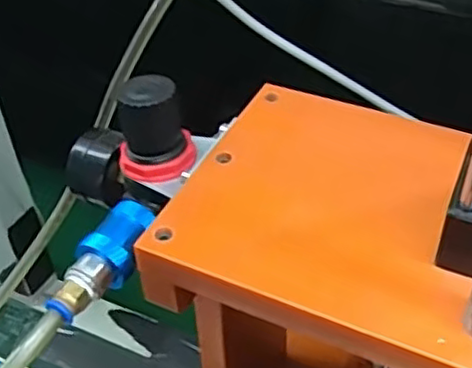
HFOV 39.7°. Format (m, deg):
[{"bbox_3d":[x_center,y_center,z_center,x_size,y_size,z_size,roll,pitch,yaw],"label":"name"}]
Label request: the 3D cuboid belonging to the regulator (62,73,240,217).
[{"bbox_3d":[-0.049,-0.018,0.316,0.082,0.069,0.037,12,43,16],"label":"regulator"}]

